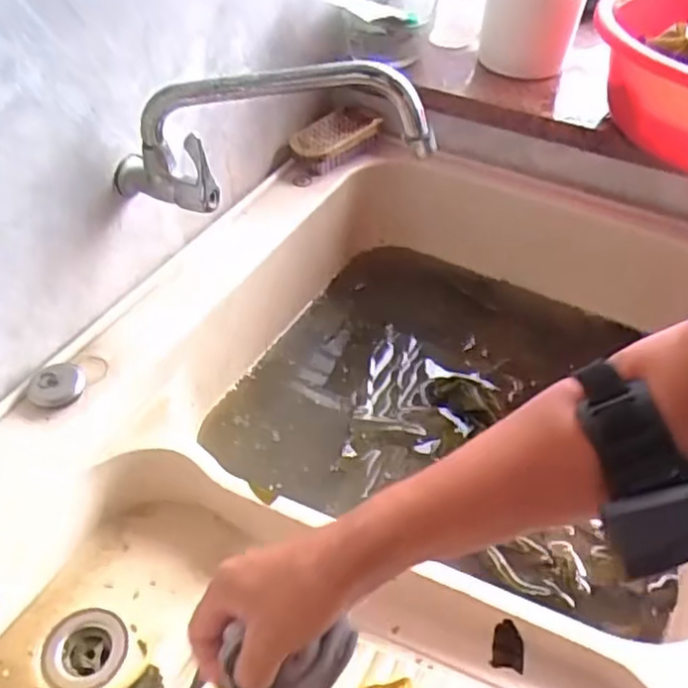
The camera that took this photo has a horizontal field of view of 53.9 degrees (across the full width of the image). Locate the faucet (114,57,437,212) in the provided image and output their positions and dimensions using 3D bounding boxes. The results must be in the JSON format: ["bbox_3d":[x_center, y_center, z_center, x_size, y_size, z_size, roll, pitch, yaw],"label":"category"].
[{"bbox_3d":[-0.068,-0.167,0.547,0.275,0.106,0.050,-12,45,11],"label":"faucet"}]

